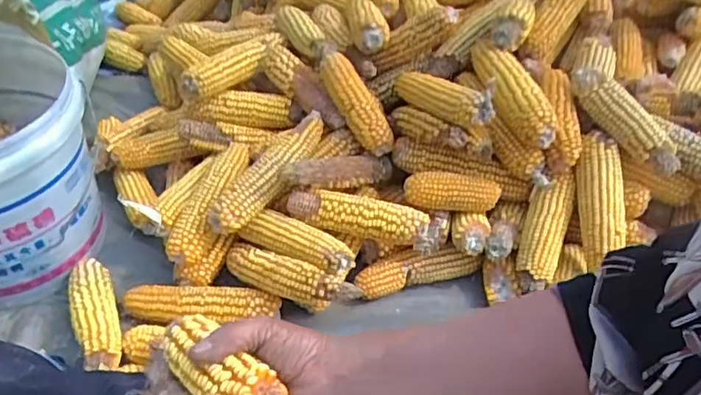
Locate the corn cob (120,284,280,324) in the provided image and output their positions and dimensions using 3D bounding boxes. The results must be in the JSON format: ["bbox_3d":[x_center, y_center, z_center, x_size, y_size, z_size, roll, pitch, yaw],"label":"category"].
[{"bbox_3d":[-0.181,0.129,0.716,0.188,0.038,0.039,3,42,-2],"label":"corn cob"}]

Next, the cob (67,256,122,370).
[{"bbox_3d":[-0.299,0.139,0.690,0.048,0.048,0.153,-16,46,-21],"label":"cob"}]

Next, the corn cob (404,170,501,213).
[{"bbox_3d":[0.130,-0.009,0.741,0.124,0.043,0.036,2,42,-3],"label":"corn cob"}]

